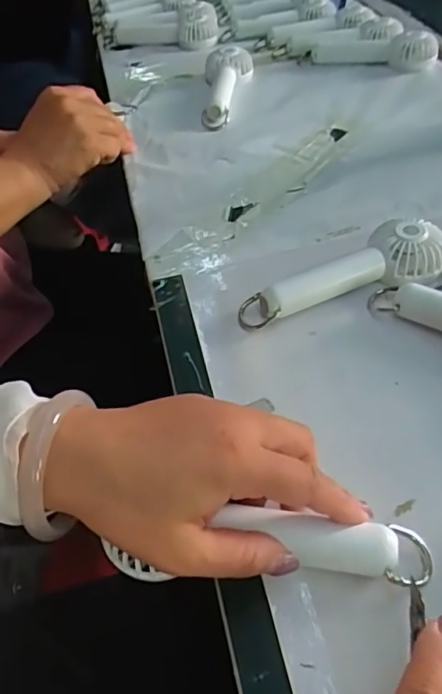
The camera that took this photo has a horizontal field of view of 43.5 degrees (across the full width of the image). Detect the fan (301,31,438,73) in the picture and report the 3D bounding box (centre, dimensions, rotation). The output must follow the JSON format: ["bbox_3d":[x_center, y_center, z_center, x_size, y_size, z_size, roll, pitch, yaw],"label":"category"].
[{"bbox_3d":[0.182,-0.369,0.688,0.162,0.033,0.042,13,50,17],"label":"fan"}]

